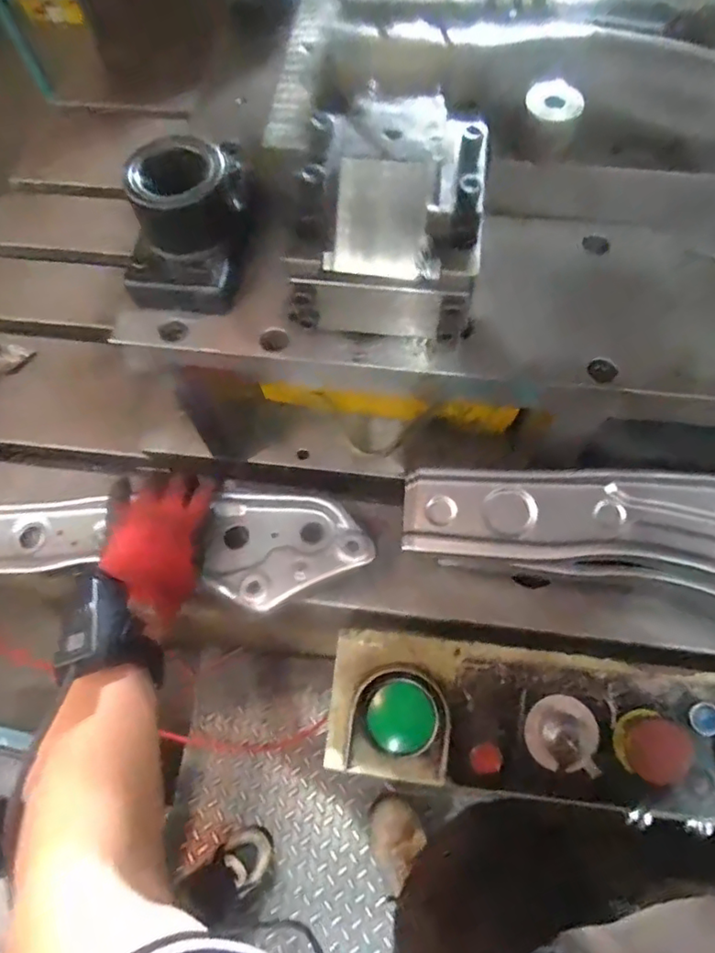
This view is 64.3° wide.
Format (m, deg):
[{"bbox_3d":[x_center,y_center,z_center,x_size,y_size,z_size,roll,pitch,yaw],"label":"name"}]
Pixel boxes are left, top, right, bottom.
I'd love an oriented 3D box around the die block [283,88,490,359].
[{"bbox_3d":[0.024,-0.179,0.400,0.132,0.099,0.146,2,66,3],"label":"die block"}]

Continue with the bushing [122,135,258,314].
[{"bbox_3d":[-0.118,-0.195,0.427,0.089,0.082,0.129,12,67,7],"label":"bushing"}]

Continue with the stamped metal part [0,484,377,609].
[{"bbox_3d":[-0.203,0.067,0.571,0.428,0.024,0.109,0,66,9],"label":"stamped metal part"}]

